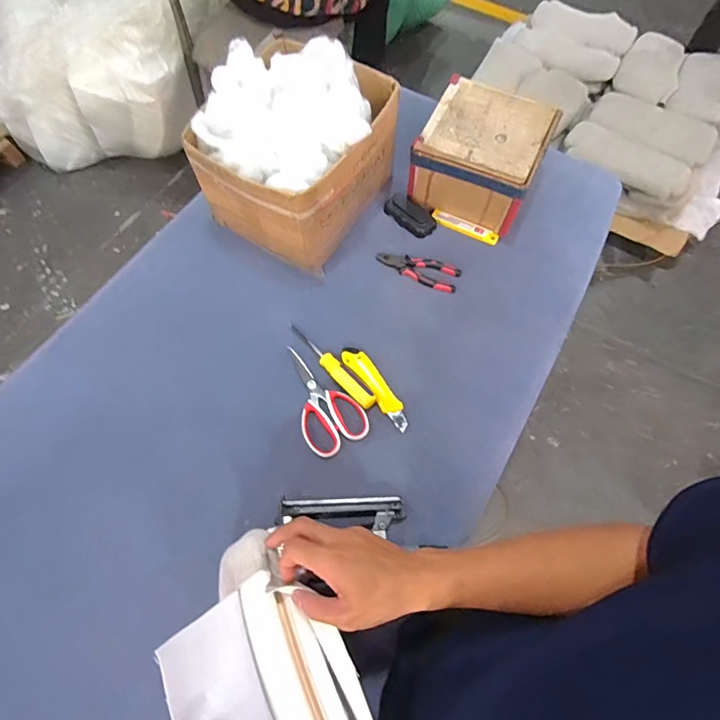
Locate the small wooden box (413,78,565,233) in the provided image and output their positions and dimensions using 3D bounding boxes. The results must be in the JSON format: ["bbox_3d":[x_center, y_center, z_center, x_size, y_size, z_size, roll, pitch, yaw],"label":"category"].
[{"bbox_3d":[0.231,-0.390,0.813,0.212,0.113,0.217,23,69,10],"label":"small wooden box"}]

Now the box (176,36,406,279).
[{"bbox_3d":[-0.114,-0.366,0.745,0.268,0.213,0.293,28,69,12],"label":"box"}]

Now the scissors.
[{"bbox_3d":[-0.068,0.058,0.692,0.099,0.006,0.187,-29,76,-9],"label":"scissors"}]

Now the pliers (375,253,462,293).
[{"bbox_3d":[0.107,-0.170,0.792,0.154,0.011,0.057,20,68,9],"label":"pliers"}]

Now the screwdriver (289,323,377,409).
[{"bbox_3d":[-0.050,0.005,0.711,0.199,0.020,0.029,42,73,16],"label":"screwdriver"}]

